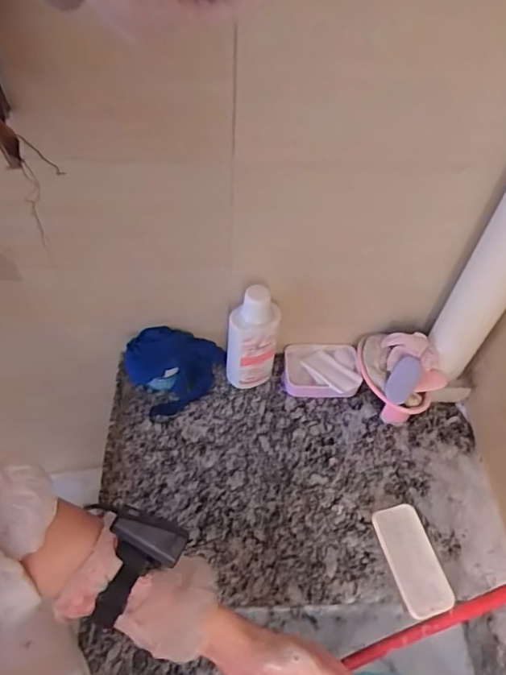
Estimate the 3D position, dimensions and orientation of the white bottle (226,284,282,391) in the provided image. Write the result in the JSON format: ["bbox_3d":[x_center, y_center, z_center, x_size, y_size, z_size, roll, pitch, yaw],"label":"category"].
[{"bbox_3d":[-0.001,0.008,0.801,0.075,0.219,0.052,4,52,0],"label":"white bottle"}]

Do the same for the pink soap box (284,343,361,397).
[{"bbox_3d":[0.119,0.059,0.886,0.125,0.040,0.094,4,52,0],"label":"pink soap box"}]

